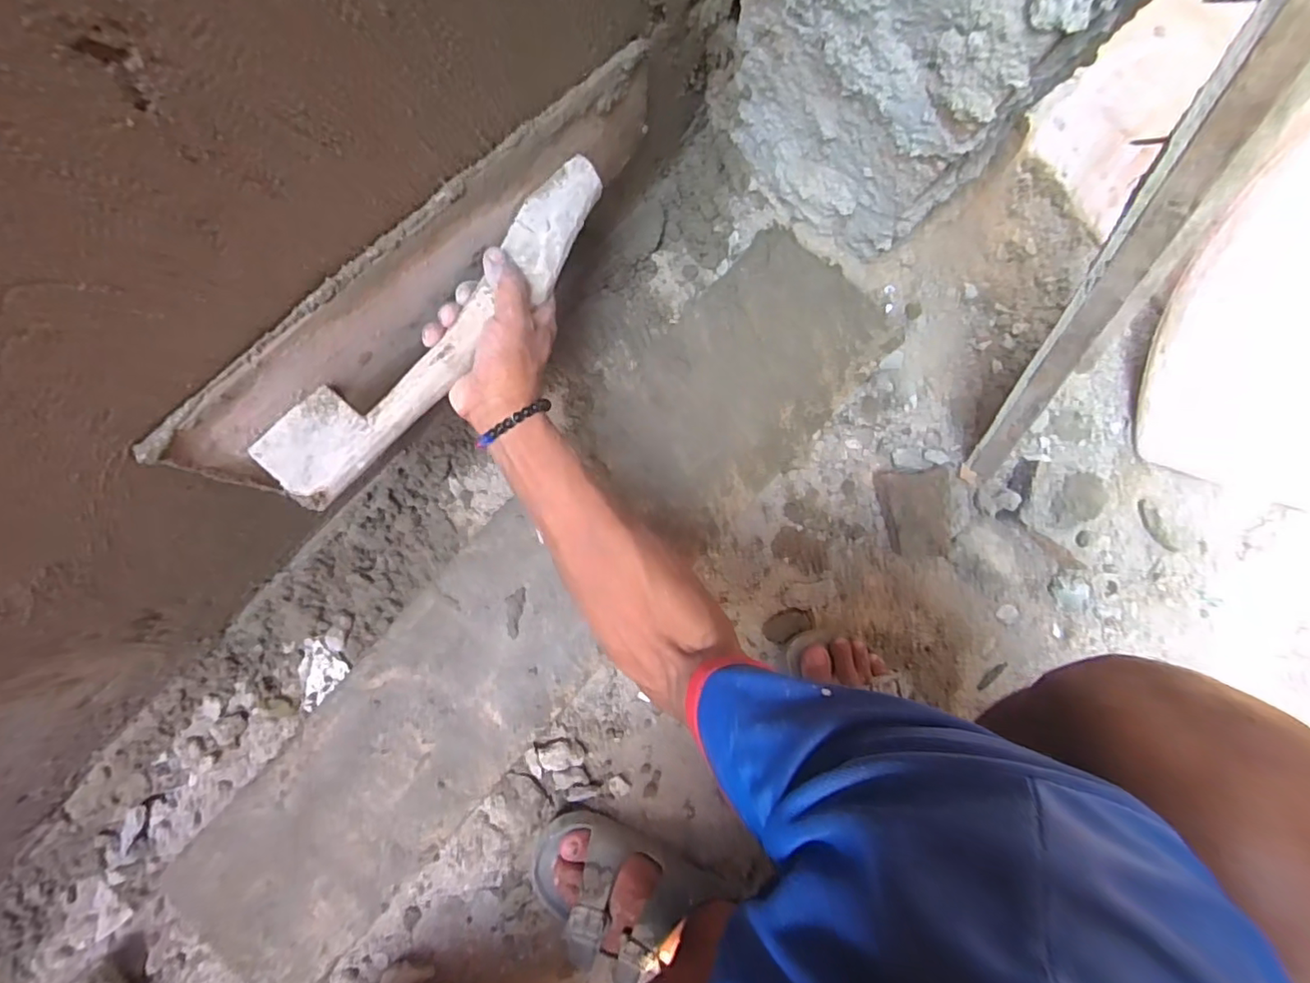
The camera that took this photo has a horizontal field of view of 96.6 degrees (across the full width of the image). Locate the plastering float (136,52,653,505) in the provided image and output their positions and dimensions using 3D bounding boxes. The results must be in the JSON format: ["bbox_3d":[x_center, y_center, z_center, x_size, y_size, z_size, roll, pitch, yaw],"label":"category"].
[{"bbox_3d":[-0.132,-0.147,0.423,0.067,0.119,0.407,42,79,0],"label":"plastering float"}]

